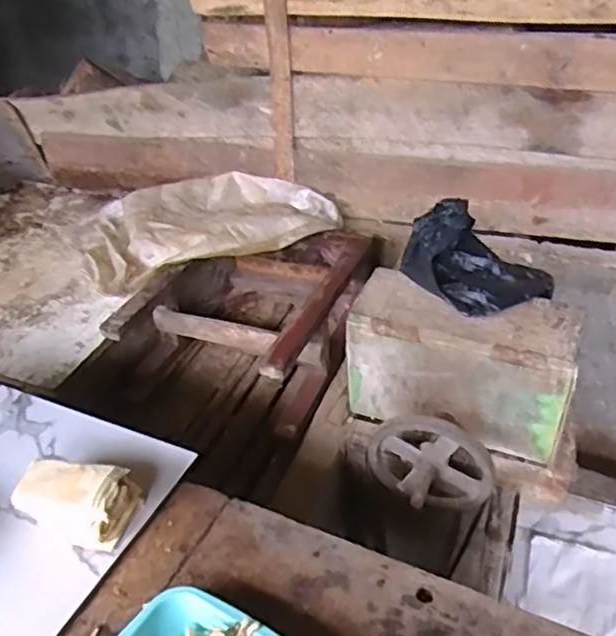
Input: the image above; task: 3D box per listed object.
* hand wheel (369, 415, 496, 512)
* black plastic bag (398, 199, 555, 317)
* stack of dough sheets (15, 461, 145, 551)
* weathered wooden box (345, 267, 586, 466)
[{"bbox_3d":[0.181,0.252,1.025,0.193,0.198,0.084,19,43,19],"label":"hand wheel"},{"bbox_3d":[0.266,-0.103,1.052,0.189,0.082,0.216,-24,43,-22],"label":"black plastic bag"},{"bbox_3d":[-0.284,0.223,0.811,0.143,0.081,0.078,9,41,16],"label":"stack of dough sheets"},{"bbox_3d":[0.246,0.072,1.075,0.350,0.221,0.125,13,42,20],"label":"weathered wooden box"}]

